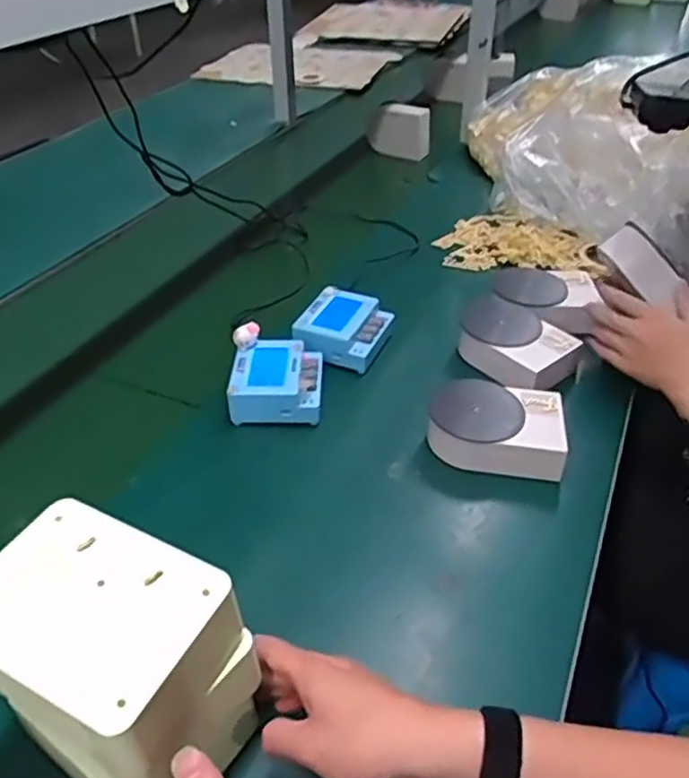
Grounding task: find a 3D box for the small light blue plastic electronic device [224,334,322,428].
[{"bbox_3d":[-0.075,-0.006,0.764,0.098,0.062,0.107,-1,39,0],"label":"small light blue plastic electronic device"}]

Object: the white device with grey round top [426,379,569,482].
[{"bbox_3d":[0.160,0.039,0.702,0.135,0.049,0.093,6,39,9],"label":"white device with grey round top"}]

